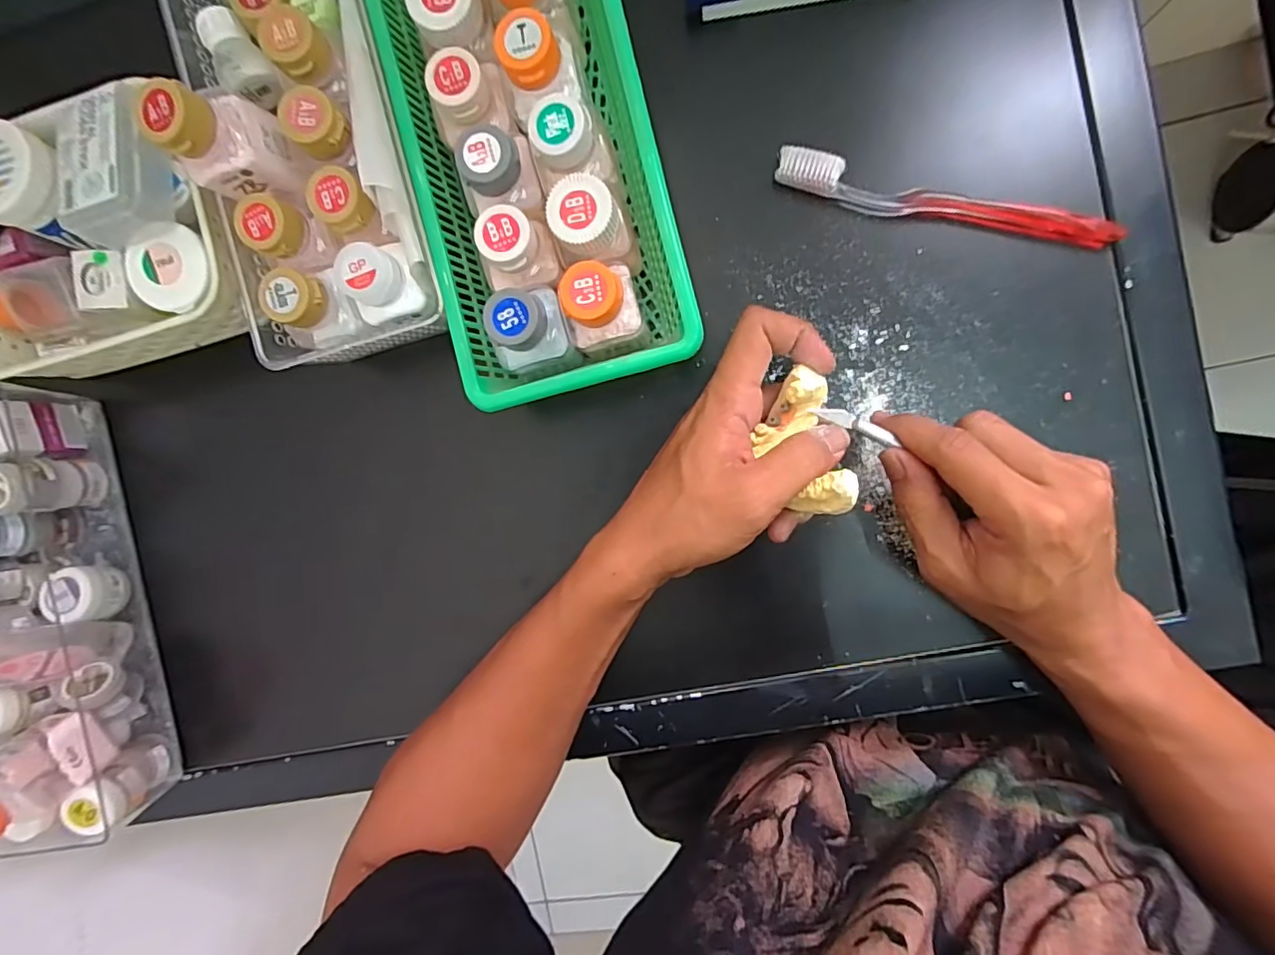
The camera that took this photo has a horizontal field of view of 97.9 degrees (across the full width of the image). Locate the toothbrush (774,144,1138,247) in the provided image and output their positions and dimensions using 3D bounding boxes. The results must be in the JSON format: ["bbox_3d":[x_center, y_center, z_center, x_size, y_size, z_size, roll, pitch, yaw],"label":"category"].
[{"bbox_3d":[0.173,-0.157,0.319,0.190,0.011,0.022,17,95,6],"label":"toothbrush"}]

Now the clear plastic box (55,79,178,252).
[{"bbox_3d":[-0.297,-0.178,0.314,0.053,0.032,0.078,-10,92,7],"label":"clear plastic box"}]

